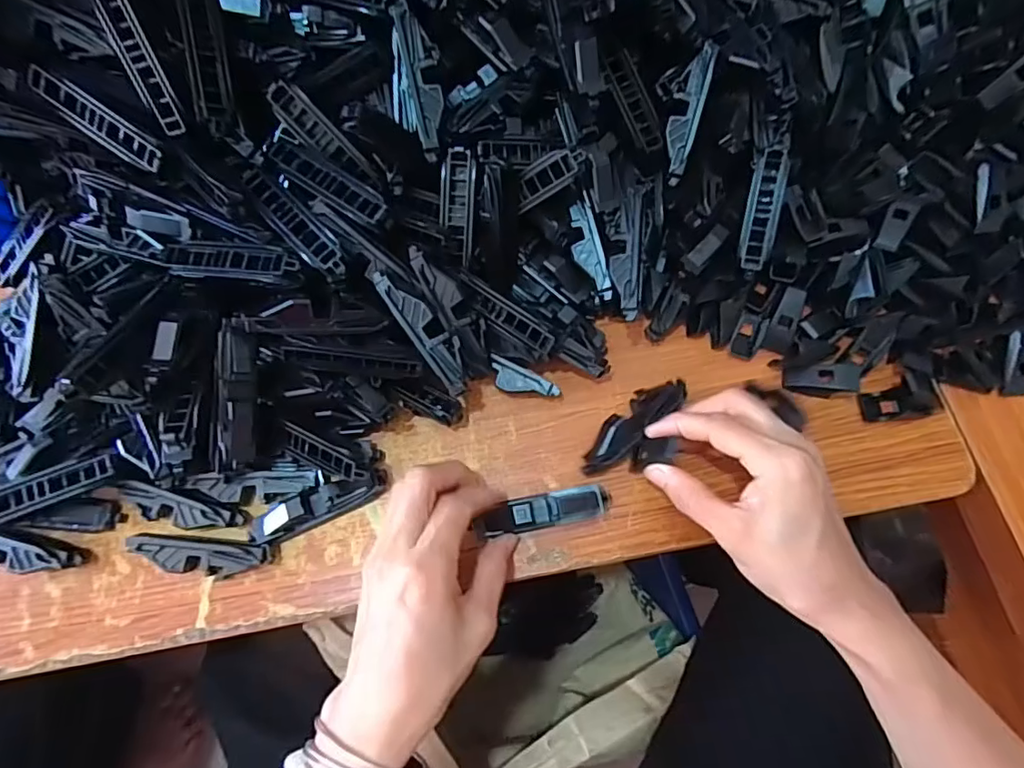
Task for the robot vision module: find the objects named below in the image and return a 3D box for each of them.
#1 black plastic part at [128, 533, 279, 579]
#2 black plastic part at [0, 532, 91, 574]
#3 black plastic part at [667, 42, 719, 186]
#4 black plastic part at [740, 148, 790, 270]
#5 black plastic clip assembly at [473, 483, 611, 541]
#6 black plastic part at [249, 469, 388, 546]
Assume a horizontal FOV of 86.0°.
[{"bbox_3d":[-0.175,0.097,0.309,0.079,0.015,0.019,4,69,2],"label":"black plastic part"},{"bbox_3d":[-0.275,0.096,0.309,0.064,0.022,0.019,10,70,4],"label":"black plastic part"},{"bbox_3d":[0.105,-0.163,0.332,0.016,0.007,0.078,15,102,6],"label":"black plastic part"},{"bbox_3d":[0.158,-0.110,0.348,0.019,0.010,0.073,10,96,4],"label":"black plastic part"},{"bbox_3d":[0.018,0.073,0.316,0.079,0.016,0.020,-12,70,-5],"label":"black plastic clip assembly"},{"bbox_3d":[-0.112,0.070,0.318,0.080,0.018,0.019,-23,71,-8],"label":"black plastic part"}]

